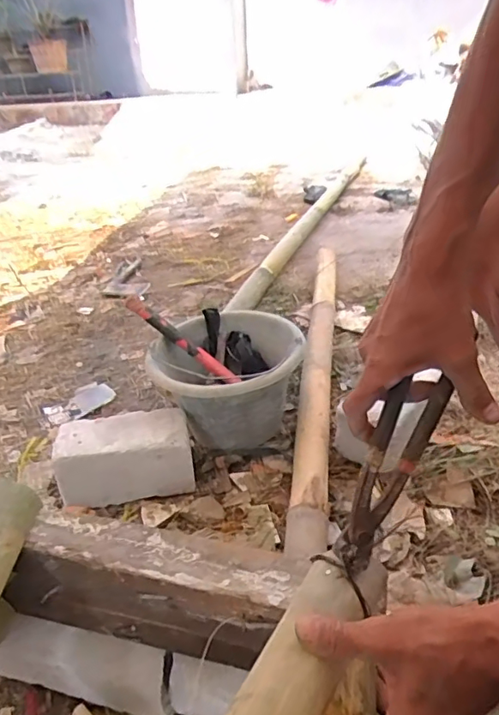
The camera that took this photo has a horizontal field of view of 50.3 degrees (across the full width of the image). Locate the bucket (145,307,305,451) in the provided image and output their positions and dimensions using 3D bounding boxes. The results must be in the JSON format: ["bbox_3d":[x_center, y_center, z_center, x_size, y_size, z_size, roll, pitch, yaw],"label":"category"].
[{"bbox_3d":[-0.031,0.044,0.914,0.239,0.163,0.249,-3,29,2],"label":"bucket"}]

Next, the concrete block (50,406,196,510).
[{"bbox_3d":[-0.194,0.153,0.835,0.200,0.097,0.104,-9,29,-8],"label":"concrete block"}]

